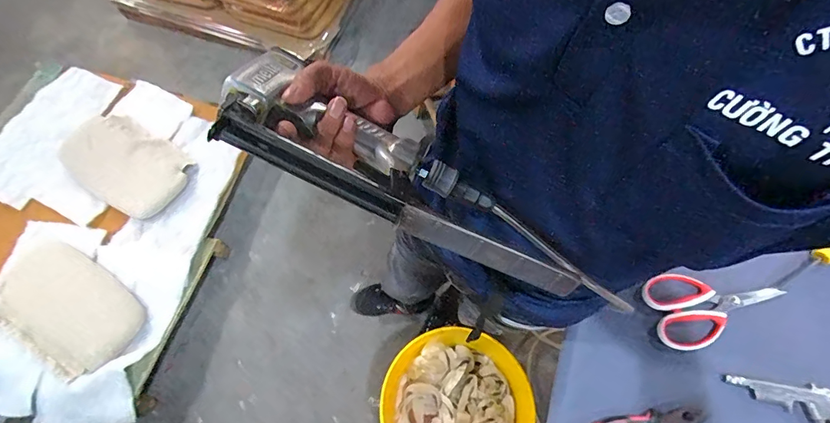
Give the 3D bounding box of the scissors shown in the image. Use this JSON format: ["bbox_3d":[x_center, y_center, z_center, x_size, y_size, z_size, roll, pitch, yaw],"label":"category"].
[{"bbox_3d":[0.413,0.127,0.573,0.179,0.010,0.101,-11,66,-3],"label":"scissors"}]

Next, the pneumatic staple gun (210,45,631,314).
[{"bbox_3d":[0.012,-0.019,0.362,0.363,0.051,0.100,28,68,-7],"label":"pneumatic staple gun"}]

